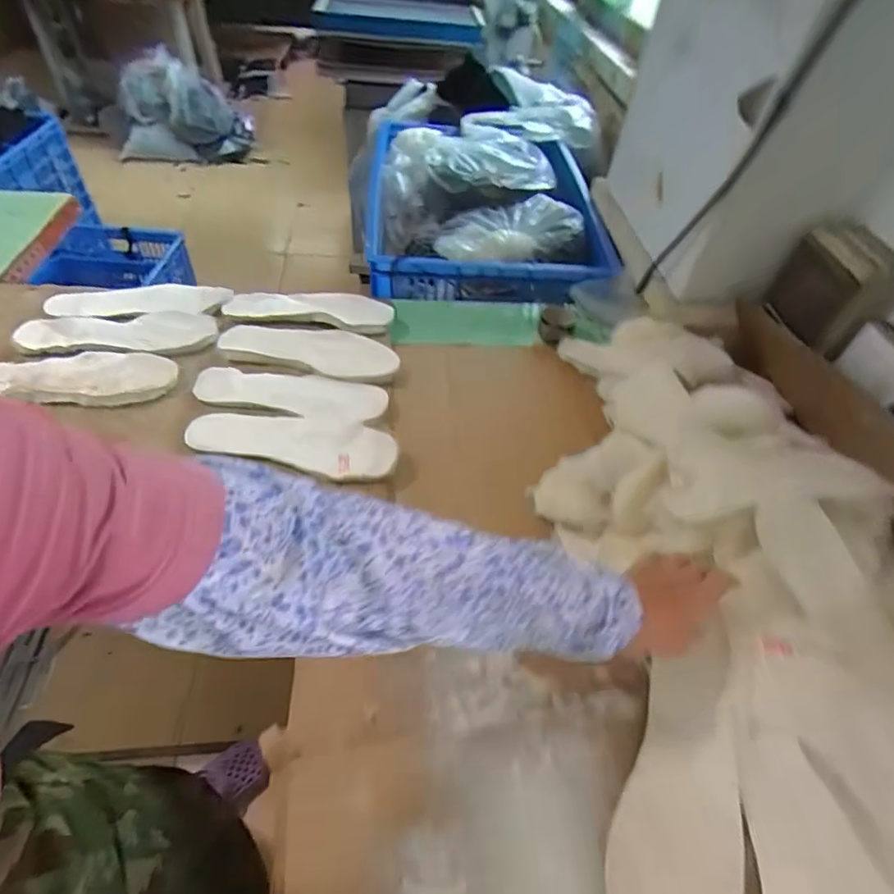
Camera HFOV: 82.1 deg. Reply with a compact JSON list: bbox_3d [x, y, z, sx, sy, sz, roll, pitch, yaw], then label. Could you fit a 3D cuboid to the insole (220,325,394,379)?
[{"bbox_3d":[-0.210,-0.157,0.796,0.273,0.015,0.096,11,50,5],"label":"insole"}]

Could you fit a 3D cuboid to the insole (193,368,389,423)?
[{"bbox_3d":[-0.221,-0.079,0.737,0.262,0.018,0.089,9,41,5],"label":"insole"}]

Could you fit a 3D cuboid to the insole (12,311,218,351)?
[{"bbox_3d":[-0.502,-0.179,0.788,0.276,0.011,0.100,-1,46,-6],"label":"insole"}]

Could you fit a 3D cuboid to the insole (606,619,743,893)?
[{"bbox_3d":[0.184,0.275,0.393,0.086,0.043,0.251,15,69,11],"label":"insole"}]

